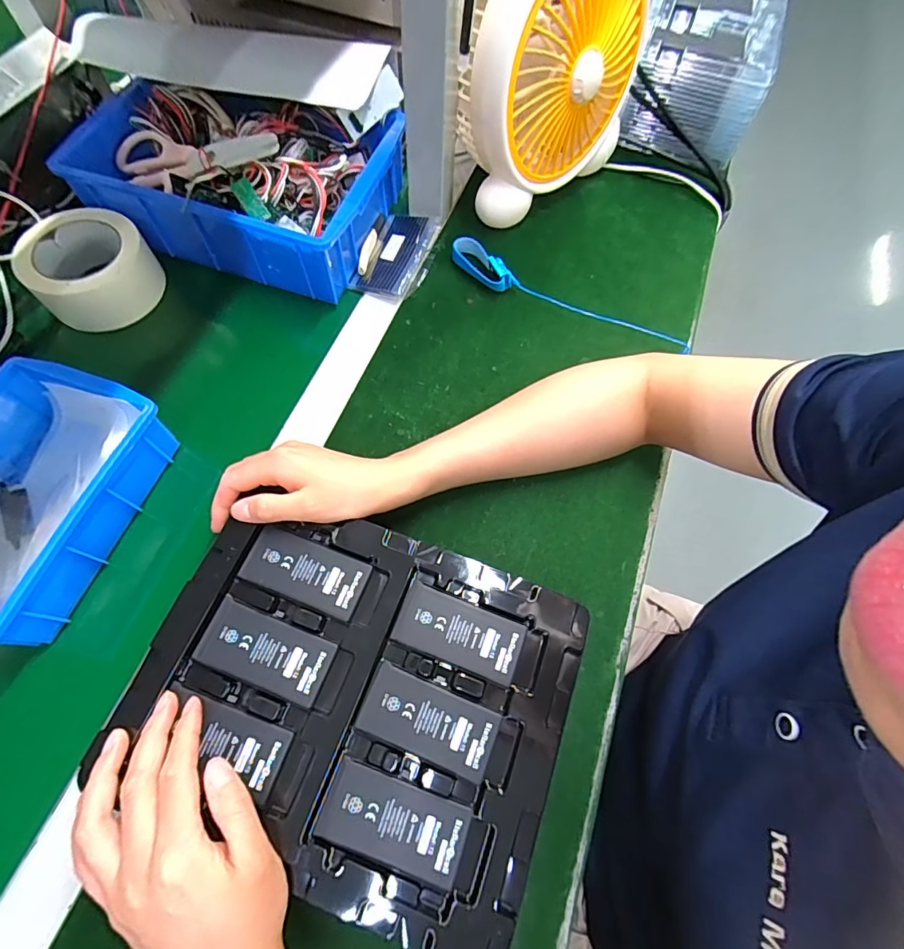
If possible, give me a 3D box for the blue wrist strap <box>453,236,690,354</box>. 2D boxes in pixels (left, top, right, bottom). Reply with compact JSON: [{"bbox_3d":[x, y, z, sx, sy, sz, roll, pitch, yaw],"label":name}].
[{"bbox_3d":[0.115,-0.180,0.495,0.263,0.019,0.035,31,69,9],"label":"blue wrist strap"}]

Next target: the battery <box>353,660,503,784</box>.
[{"bbox_3d":[-0.015,0.161,0.312,0.088,0.004,0.042,23,68,6],"label":"battery"}]

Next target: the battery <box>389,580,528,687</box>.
[{"bbox_3d":[0.006,0.110,0.333,0.088,0.004,0.043,21,68,6],"label":"battery"}]

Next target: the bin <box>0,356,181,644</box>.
[{"bbox_3d":[-0.334,0.016,0.368,0.142,0.059,0.196,17,67,4],"label":"bin"}]

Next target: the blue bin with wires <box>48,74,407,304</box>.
[{"bbox_3d":[-0.218,-0.312,0.495,0.295,0.091,0.186,17,67,4],"label":"blue bin with wires"}]

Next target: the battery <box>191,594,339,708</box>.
[{"bbox_3d":[-0.127,0.120,0.323,0.087,0.004,0.044,22,68,6],"label":"battery"}]

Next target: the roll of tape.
[{"bbox_3d":[-0.348,-0.201,0.466,0.108,0.053,0.108,1,67,-3],"label":"roll of tape"}]

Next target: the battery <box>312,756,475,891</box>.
[{"bbox_3d":[-0.035,0.211,0.289,0.087,0.004,0.043,19,67,5],"label":"battery"}]

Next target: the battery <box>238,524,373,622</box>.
[{"bbox_3d":[-0.106,0.070,0.346,0.087,0.004,0.043,20,67,5],"label":"battery"}]

